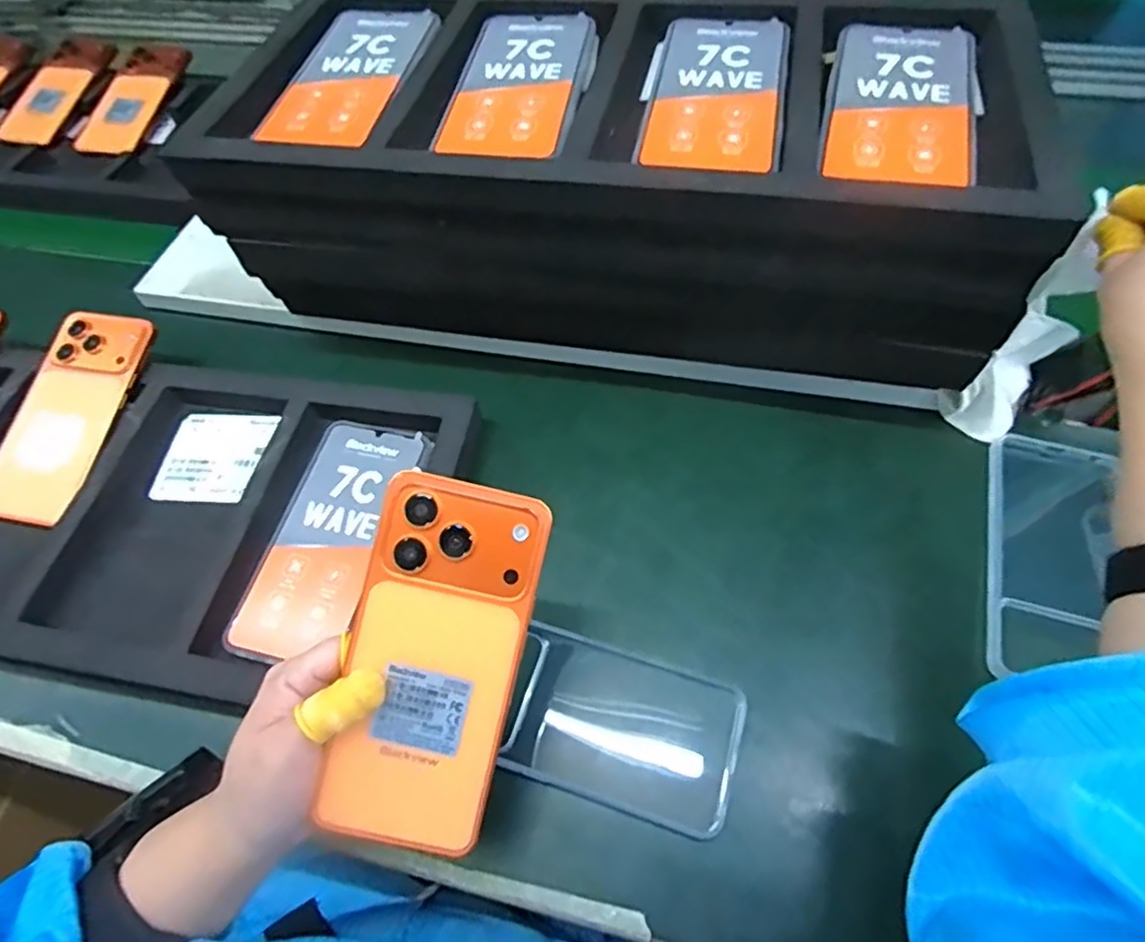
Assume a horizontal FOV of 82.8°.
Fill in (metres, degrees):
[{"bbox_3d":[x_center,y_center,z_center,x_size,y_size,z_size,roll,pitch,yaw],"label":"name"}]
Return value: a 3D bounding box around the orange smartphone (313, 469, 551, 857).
[{"bbox_3d":[-0.063,0.086,0.294,0.073,0.005,0.162,14,89,-3],"label":"orange smartphone"}]

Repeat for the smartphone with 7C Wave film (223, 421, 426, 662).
[{"bbox_3d":[-0.156,0.041,0.419,0.069,0.014,0.162,13,60,12],"label":"smartphone with 7C Wave film"}]

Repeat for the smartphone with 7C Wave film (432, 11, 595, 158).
[{"bbox_3d":[-0.034,-0.247,0.410,0.075,0.009,0.177,7,59,8],"label":"smartphone with 7C Wave film"}]

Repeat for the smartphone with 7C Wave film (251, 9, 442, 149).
[{"bbox_3d":[-0.143,-0.264,0.429,0.079,0.008,0.159,8,59,9],"label":"smartphone with 7C Wave film"}]

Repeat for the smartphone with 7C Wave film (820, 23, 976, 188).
[{"bbox_3d":[0.187,-0.212,0.369,0.076,0.005,0.158,13,60,12],"label":"smartphone with 7C Wave film"}]

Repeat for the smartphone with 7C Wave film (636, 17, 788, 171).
[{"bbox_3d":[0.085,-0.227,0.388,0.075,0.007,0.172,8,59,9],"label":"smartphone with 7C Wave film"}]

